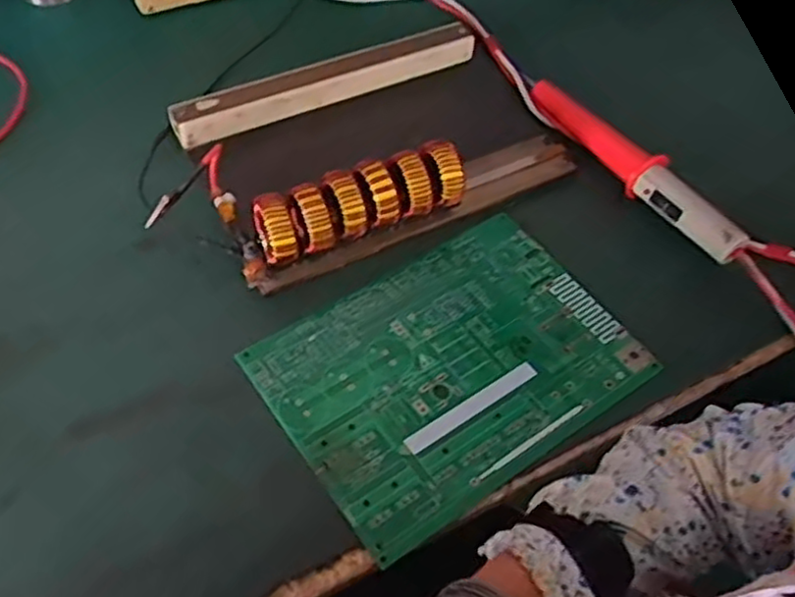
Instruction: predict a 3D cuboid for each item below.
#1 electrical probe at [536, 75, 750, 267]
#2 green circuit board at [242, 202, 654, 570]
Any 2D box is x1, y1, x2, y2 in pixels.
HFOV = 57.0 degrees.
[{"bbox_3d":[0.202,-0.119,0.636,0.026,0.036,0.238,-30,62,-24],"label":"electrical probe"},{"bbox_3d":[0.038,0.046,0.532,0.250,0.007,0.183,-29,62,-21],"label":"green circuit board"}]

